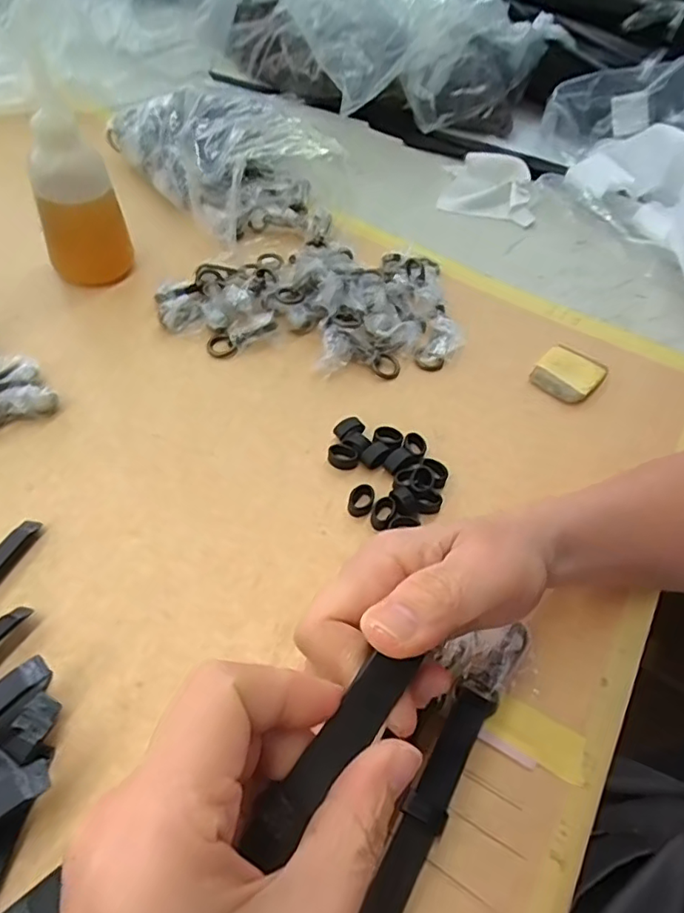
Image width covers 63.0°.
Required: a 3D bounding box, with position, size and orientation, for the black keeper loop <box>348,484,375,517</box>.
[{"bbox_3d":[0.012,0.028,0.357,0.016,0.009,0.022,12,53,6],"label":"black keeper loop"}]

